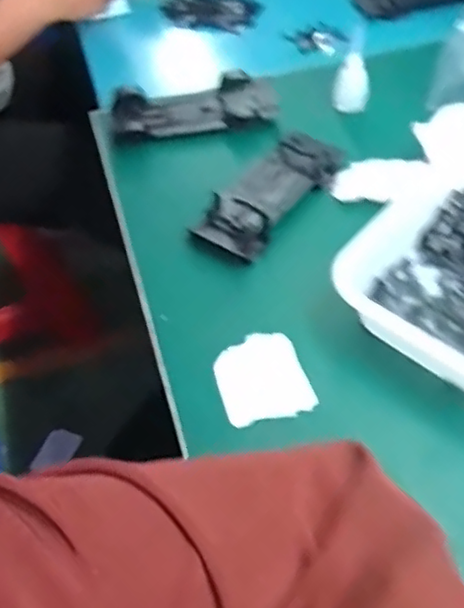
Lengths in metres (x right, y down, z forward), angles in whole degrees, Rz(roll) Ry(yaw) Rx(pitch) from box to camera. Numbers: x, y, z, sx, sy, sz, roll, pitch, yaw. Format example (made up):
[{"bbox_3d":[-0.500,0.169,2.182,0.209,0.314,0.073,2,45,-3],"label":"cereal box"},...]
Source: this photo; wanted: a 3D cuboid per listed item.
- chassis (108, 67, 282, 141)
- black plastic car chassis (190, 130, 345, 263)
[{"bbox_3d":[-0.043,-0.230,0.739,0.189,0.032,0.083,-10,53,-5],"label":"chassis"},{"bbox_3d":[0.039,-0.114,0.646,0.067,0.032,0.168,32,61,23],"label":"black plastic car chassis"}]

